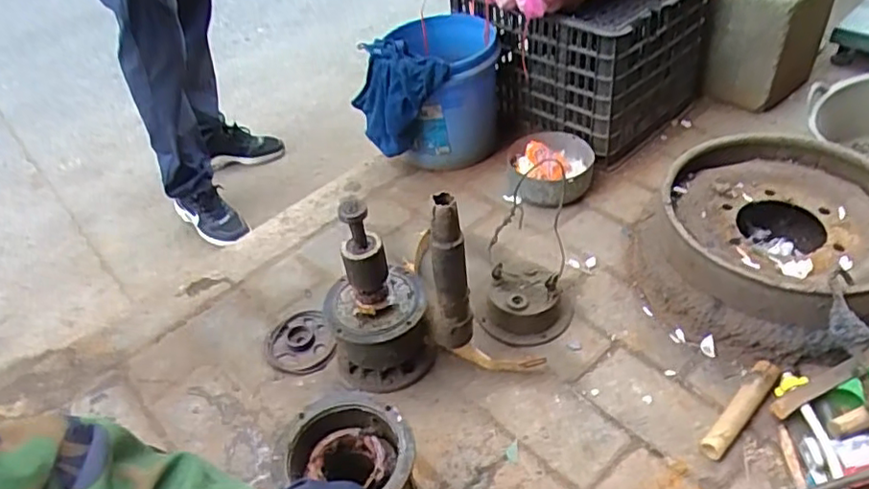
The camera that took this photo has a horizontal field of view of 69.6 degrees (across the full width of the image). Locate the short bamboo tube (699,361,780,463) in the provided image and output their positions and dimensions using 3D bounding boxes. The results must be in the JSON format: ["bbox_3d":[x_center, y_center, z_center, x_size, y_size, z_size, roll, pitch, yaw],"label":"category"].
[{"bbox_3d":[0.446,0.240,0.908,0.034,0.032,0.182,31,53,34],"label":"short bamboo tube"}]

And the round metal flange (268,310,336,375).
[{"bbox_3d":[-0.234,0.174,1.097,0.111,0.025,0.135,-19,43,-15],"label":"round metal flange"}]

